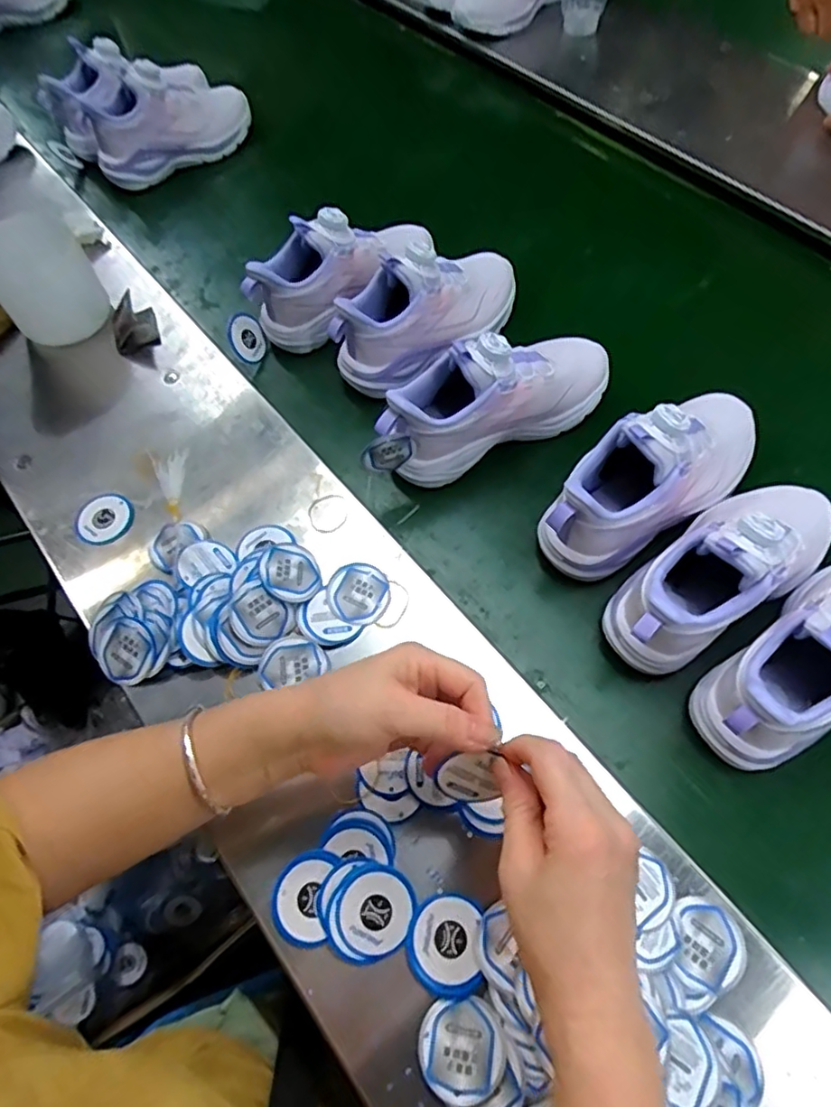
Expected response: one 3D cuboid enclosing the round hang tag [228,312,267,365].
[{"bbox_3d":[-0.175,-0.223,0.638,0.008,0.050,0.049,1,40,28],"label":"round hang tag"}]

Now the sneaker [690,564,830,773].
[{"bbox_3d":[0.294,0.069,0.428,0.210,0.117,0.079,-34,66,-17],"label":"sneaker"}]

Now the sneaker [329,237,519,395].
[{"bbox_3d":[0.016,-0.247,0.592,0.214,0.084,0.073,-29,65,-15],"label":"sneaker"}]

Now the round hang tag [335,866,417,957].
[{"bbox_3d":[-0.025,0.224,0.384,0.047,0.004,0.050,3,72,-8],"label":"round hang tag"}]

